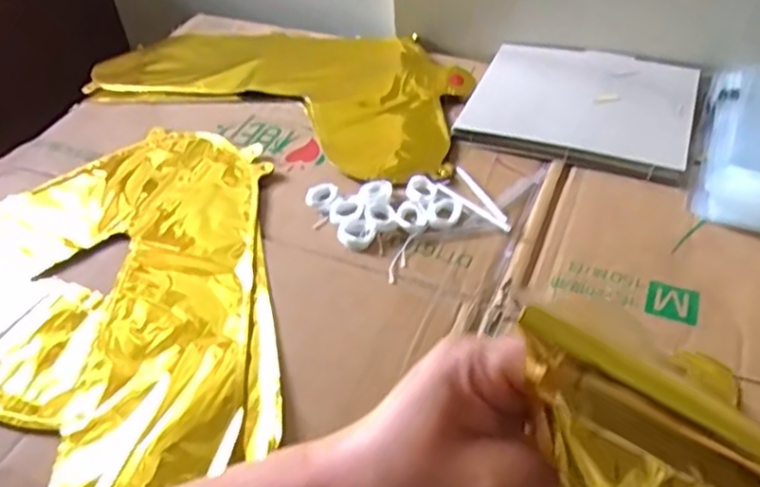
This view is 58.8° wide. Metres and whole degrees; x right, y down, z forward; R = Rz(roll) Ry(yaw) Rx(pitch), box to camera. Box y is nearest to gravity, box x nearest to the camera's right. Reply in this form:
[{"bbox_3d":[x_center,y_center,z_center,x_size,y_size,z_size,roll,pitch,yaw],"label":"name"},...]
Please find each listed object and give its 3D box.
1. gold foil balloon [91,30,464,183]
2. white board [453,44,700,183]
[{"bbox_3d":[-0.098,-0.170,0.685,0.392,0.006,0.225,15,48,19],"label":"gold foil balloon"},{"bbox_3d":[0.181,-0.127,0.606,0.186,0.008,0.159,15,48,19],"label":"white board"}]

